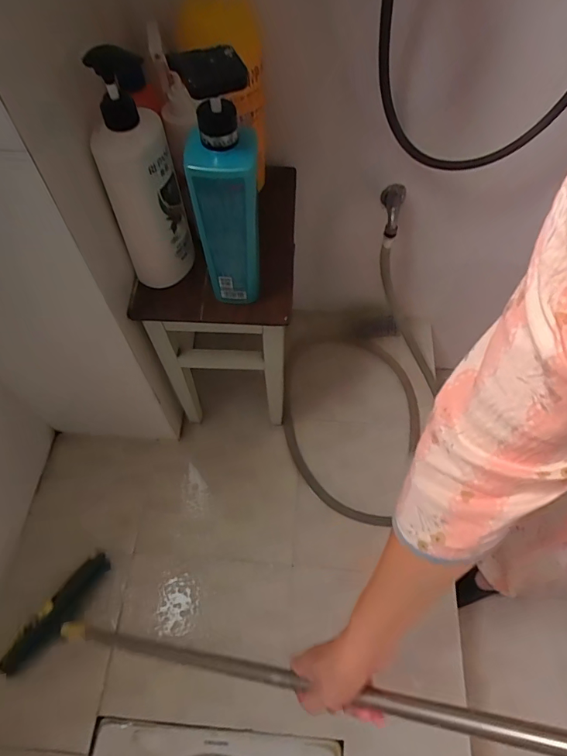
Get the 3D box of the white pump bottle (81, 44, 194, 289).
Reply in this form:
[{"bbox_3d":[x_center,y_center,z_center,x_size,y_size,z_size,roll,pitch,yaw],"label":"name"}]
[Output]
[{"bbox_3d":[-0.172,-0.242,0.546,0.083,0.246,0.115,-15,61,-9],"label":"white pump bottle"}]

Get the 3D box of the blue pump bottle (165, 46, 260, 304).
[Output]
[{"bbox_3d":[-0.064,-0.193,0.494,0.066,0.279,0.058,-7,60,-5],"label":"blue pump bottle"}]

